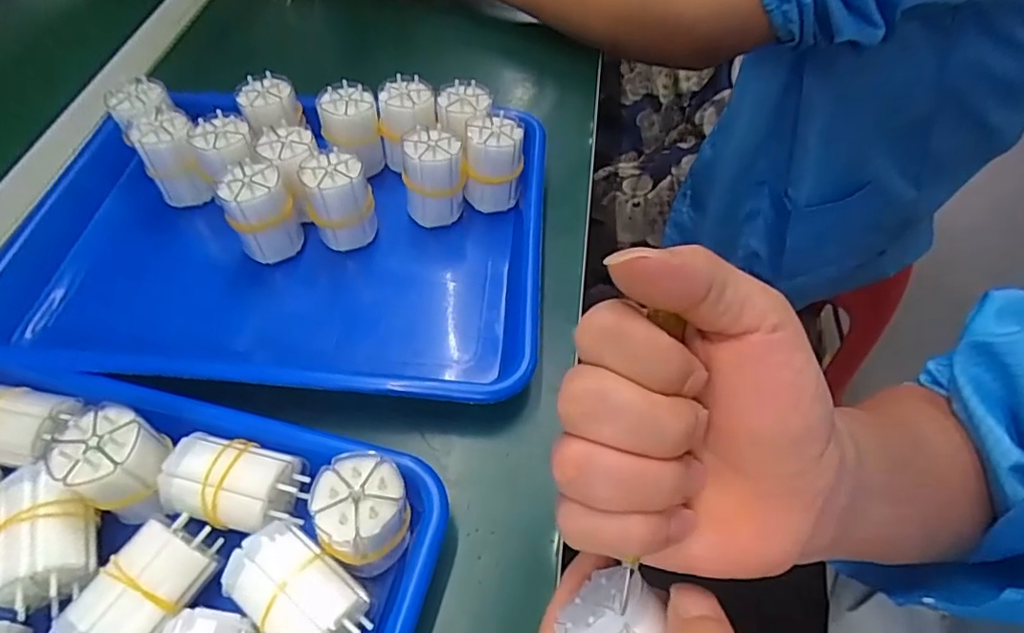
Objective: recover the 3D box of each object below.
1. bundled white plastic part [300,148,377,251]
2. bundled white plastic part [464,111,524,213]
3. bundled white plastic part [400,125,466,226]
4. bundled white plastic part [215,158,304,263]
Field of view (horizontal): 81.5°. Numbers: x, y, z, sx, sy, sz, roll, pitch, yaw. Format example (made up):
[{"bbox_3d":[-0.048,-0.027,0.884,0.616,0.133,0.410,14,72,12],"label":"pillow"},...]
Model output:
[{"bbox_3d":[-0.111,-0.074,0.384,0.039,0.057,0.034,-14,55,-9],"label":"bundled white plastic part"},{"bbox_3d":[-0.011,-0.102,0.412,0.037,0.065,0.036,6,55,6],"label":"bundled white plastic part"},{"bbox_3d":[-0.051,-0.091,0.401,0.039,0.065,0.035,-1,54,1],"label":"bundled white plastic part"},{"bbox_3d":[-0.158,-0.064,0.377,0.037,0.058,0.034,-23,57,-14],"label":"bundled white plastic part"}]

